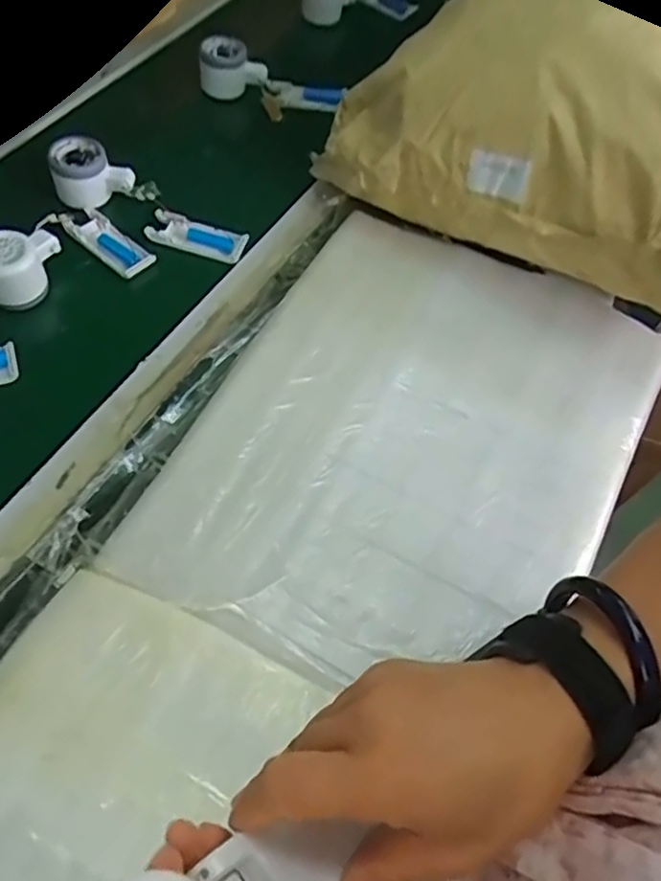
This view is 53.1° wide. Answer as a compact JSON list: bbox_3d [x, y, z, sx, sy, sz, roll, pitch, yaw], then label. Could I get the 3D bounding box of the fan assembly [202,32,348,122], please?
[{"bbox_3d":[-0.070,-0.450,0.824,0.177,0.067,0.075,23,59,5],"label":"fan assembly"}]

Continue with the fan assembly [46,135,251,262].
[{"bbox_3d":[-0.192,-0.254,0.699,0.214,0.059,0.054,23,59,5],"label":"fan assembly"}]

